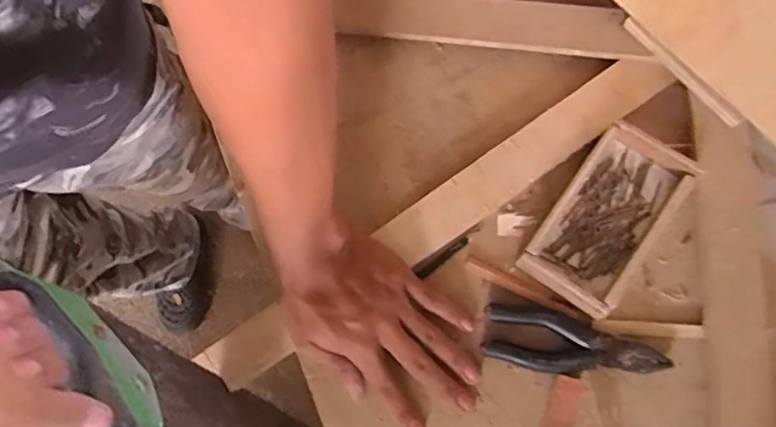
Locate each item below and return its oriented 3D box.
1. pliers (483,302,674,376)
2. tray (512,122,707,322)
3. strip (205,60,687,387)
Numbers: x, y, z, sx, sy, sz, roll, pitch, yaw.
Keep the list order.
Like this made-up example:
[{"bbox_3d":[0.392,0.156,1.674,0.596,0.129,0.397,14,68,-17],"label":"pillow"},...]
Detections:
[{"bbox_3d":[0.149,0.106,0.451,0.141,0.016,0.050,14,79,8],"label":"pliers"},{"bbox_3d":[0.180,0.005,0.458,0.081,0.035,0.142,35,83,11],"label":"tray"},{"bbox_3d":[0.042,0.003,0.474,0.451,0.015,0.044,-35,79,-4],"label":"strip"}]

